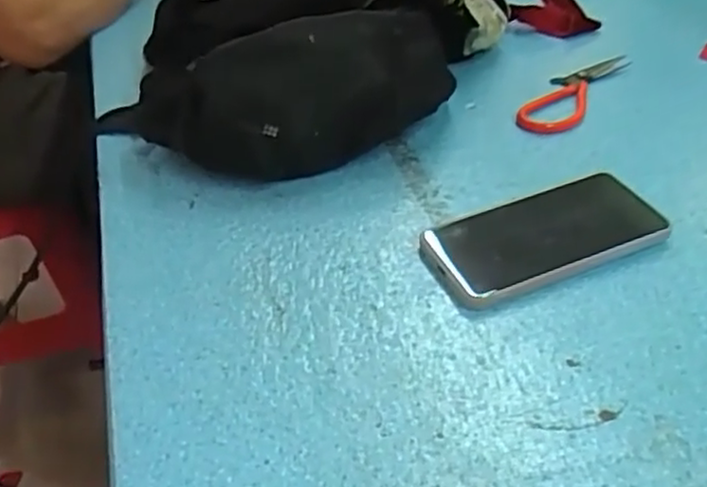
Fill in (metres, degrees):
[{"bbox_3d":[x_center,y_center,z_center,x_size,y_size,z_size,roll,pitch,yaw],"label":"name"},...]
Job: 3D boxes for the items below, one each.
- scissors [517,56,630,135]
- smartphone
[{"bbox_3d":[0.205,-0.144,0.653,0.049,0.005,0.171,26,49,28],"label":"scissors"},{"bbox_3d":[0.134,-0.007,0.497,0.164,0.015,0.080,-16,43,-14],"label":"smartphone"}]

